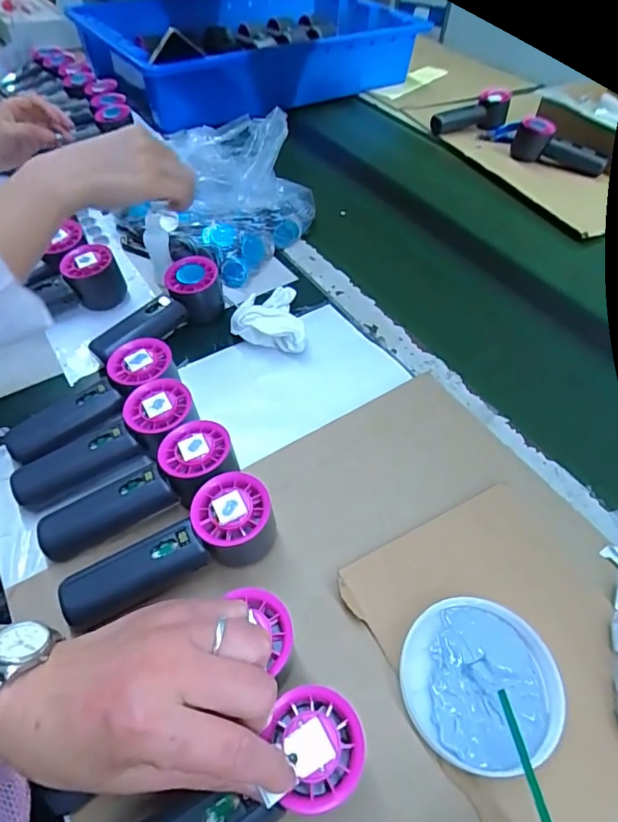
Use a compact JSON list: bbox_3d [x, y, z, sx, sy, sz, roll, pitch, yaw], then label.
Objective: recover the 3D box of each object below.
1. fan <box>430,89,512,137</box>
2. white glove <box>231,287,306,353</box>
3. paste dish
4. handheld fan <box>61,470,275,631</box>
[{"bbox_3d":[0.305,-0.549,0.916,0.135,0.050,0.070,-28,56,-21],"label":"fan"},{"bbox_3d":[-0.040,-0.109,0.541,0.079,0.046,0.101,6,51,4],"label":"white glove"},{"bbox_3d":[0.114,0.179,0.327,0.101,0.016,0.098,0,51,0],"label":"paste dish"},{"bbox_3d":[-0.101,0.101,0.360,0.154,0.054,0.054,-20,54,-16],"label":"handheld fan"}]

